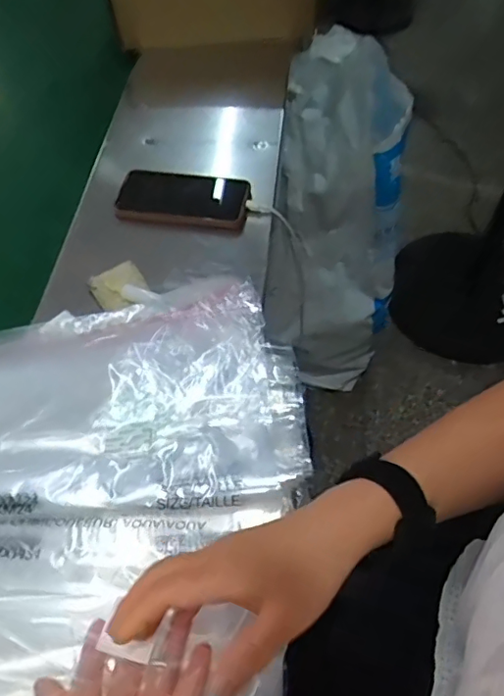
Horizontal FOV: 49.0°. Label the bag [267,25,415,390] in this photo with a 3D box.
[{"bbox_3d":[0.173,-0.208,1.106,0.226,0.605,0.276,10,56,9],"label":"bag"}]

